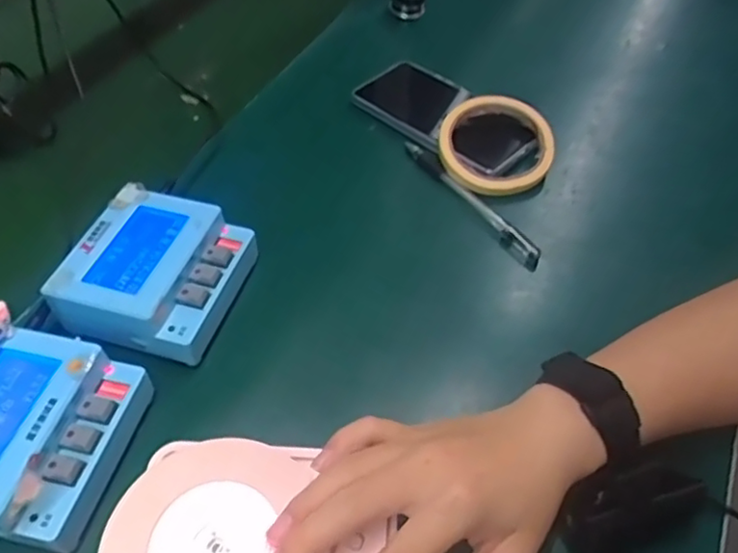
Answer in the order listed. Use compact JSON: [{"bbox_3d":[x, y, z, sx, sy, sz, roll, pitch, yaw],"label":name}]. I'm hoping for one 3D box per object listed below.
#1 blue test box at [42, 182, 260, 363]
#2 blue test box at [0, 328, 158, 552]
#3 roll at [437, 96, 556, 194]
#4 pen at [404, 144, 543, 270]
[{"bbox_3d":[-0.137,-0.006,0.413,0.101,0.035,0.107,10,50,10],"label":"blue test box"},{"bbox_3d":[-0.187,0.087,0.343,0.093,0.048,0.104,10,50,10],"label":"blue test box"},{"bbox_3d":[0.104,-0.108,0.511,0.092,0.018,0.091,-1,65,3],"label":"roll"},{"bbox_3d":[0.079,-0.061,0.499,0.013,0.014,0.158,-27,54,-20],"label":"pen"}]

